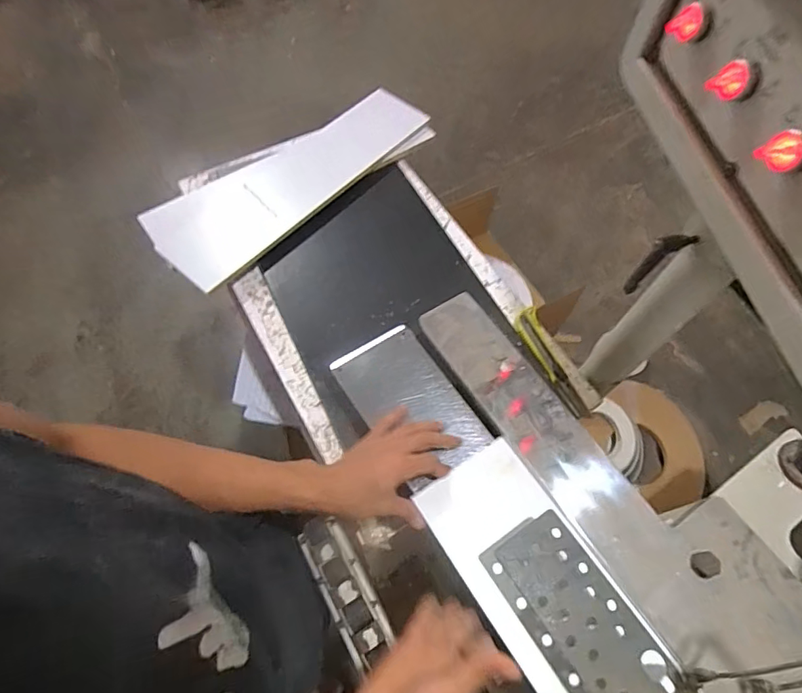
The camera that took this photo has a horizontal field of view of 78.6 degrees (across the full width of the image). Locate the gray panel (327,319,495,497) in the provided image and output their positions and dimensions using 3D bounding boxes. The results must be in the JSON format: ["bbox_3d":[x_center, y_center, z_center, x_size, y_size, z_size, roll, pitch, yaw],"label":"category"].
[{"bbox_3d":[0.010,0.071,0.643,0.125,0.017,0.206,-29,66,-16],"label":"gray panel"}]

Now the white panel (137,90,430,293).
[{"bbox_3d":[-0.196,-0.329,0.933,0.565,0.028,0.195,-40,70,-20],"label":"white panel"}]

